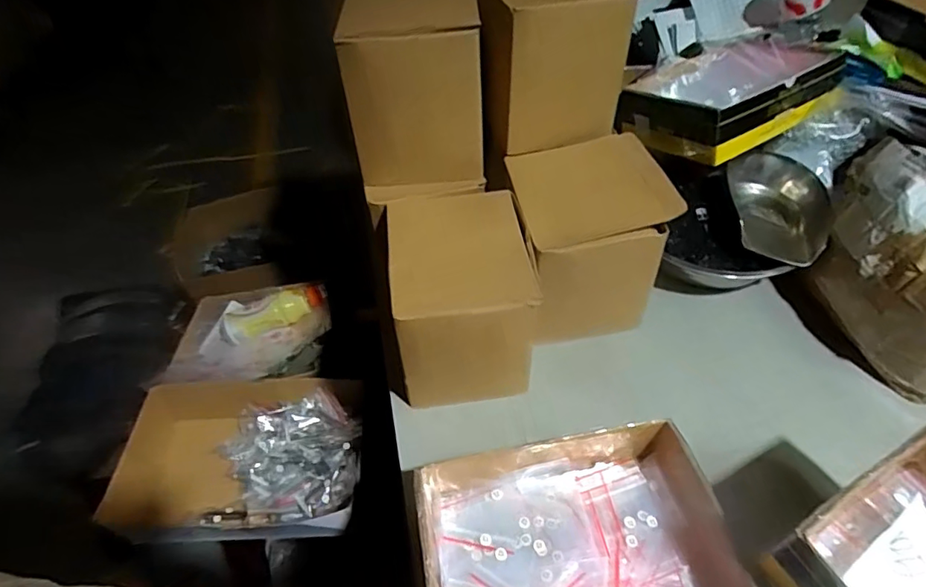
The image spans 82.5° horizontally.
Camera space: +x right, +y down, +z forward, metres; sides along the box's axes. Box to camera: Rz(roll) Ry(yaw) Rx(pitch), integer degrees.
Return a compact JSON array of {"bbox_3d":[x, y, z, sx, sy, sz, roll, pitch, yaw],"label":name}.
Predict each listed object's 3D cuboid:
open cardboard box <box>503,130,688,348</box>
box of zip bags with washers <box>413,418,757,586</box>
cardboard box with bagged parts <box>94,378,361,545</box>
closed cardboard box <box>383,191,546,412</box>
[{"bbox_3d":[0.144,-0.057,0.652,0.162,0.192,0.184,-5,48,0],"label":"open cardboard box"},{"bbox_3d":[0.098,0.216,0.469,0.263,0.063,0.170,-10,48,-5],"label":"box of zip bags with washers"},{"bbox_3d":[-0.335,0.264,0.828,0.339,0.142,0.228,-5,48,0],"label":"cardboard box with bagged parts"},{"bbox_3d":[0.002,0.007,0.609,0.148,0.171,0.177,-5,48,0],"label":"closed cardboard box"}]

